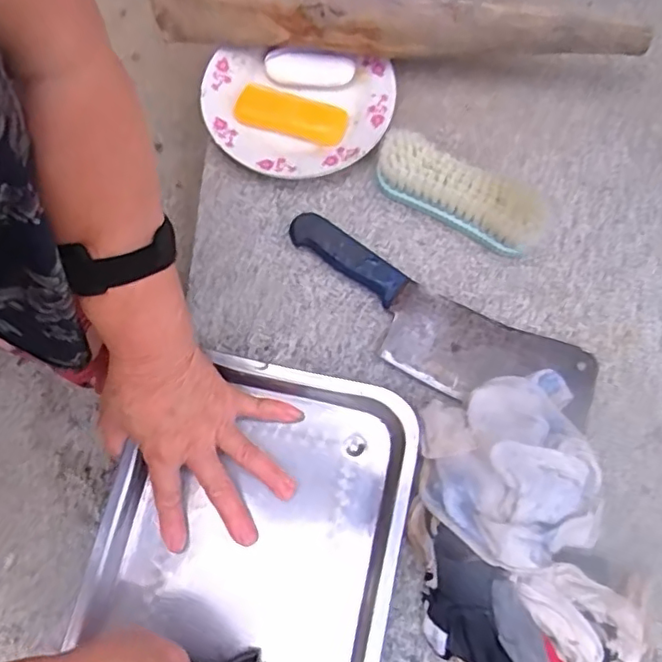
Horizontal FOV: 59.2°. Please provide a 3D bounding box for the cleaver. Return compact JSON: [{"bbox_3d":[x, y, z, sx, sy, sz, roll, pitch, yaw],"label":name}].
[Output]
[{"bbox_3d":[0.082,-0.002,0.479,0.280,0.023,0.084,27,75,8],"label":"cleaver"}]

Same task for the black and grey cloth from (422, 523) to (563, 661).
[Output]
[{"bbox_3d":[0.108,0.203,0.401,0.123,0.054,0.071,34,76,10],"label":"black and grey cloth"}]

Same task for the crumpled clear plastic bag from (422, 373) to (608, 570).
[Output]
[{"bbox_3d":[0.129,0.099,0.424,0.125,0.080,0.123,-10,73,-3],"label":"crumpled clear plastic bag"}]

